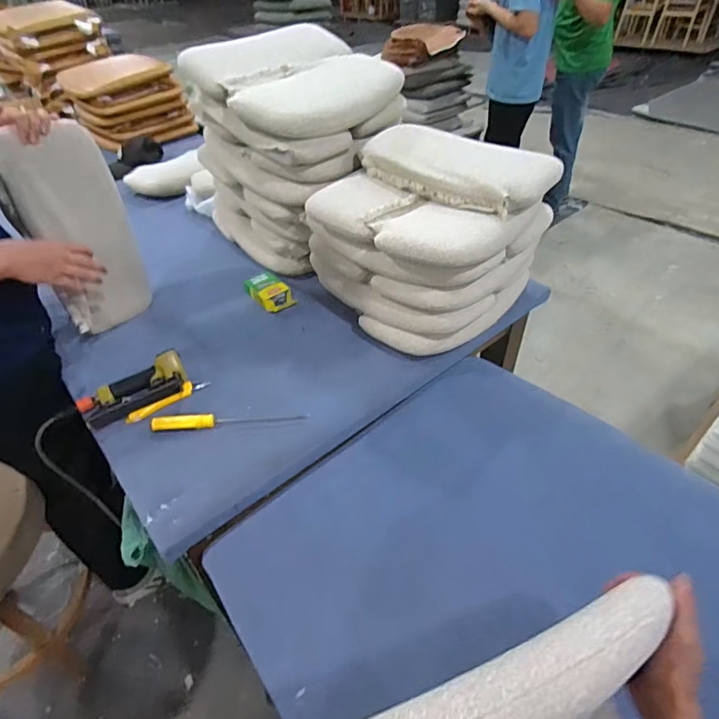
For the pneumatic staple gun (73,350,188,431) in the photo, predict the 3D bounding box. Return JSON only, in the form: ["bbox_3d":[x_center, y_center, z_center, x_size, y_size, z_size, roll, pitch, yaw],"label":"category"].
[{"bbox_3d":[-0.467,0.053,0.963,0.216,0.043,0.123,-24,46,-21],"label":"pneumatic staple gun"}]

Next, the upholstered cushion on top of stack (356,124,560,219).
[{"bbox_3d":[0.213,-0.443,1.068,0.224,0.075,0.441,-33,50,-28],"label":"upholstered cushion on top of stack"}]

